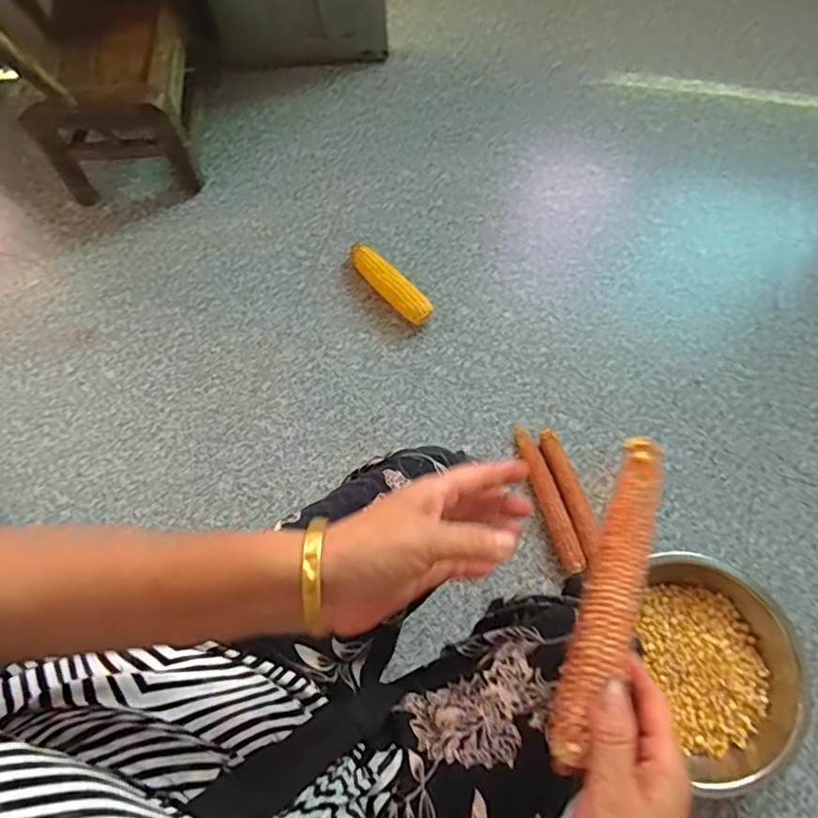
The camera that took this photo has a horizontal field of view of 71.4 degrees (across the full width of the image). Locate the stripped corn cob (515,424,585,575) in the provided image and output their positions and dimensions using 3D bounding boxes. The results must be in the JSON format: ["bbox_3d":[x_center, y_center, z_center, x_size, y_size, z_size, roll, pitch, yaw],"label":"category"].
[{"bbox_3d":[0.208,0.132,0.856,0.034,0.023,0.225,-18,70,-7],"label":"stripped corn cob"}]

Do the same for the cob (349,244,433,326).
[{"bbox_3d":[-0.041,-0.224,1.000,0.054,0.053,0.199,-39,74,-14],"label":"cob"}]

